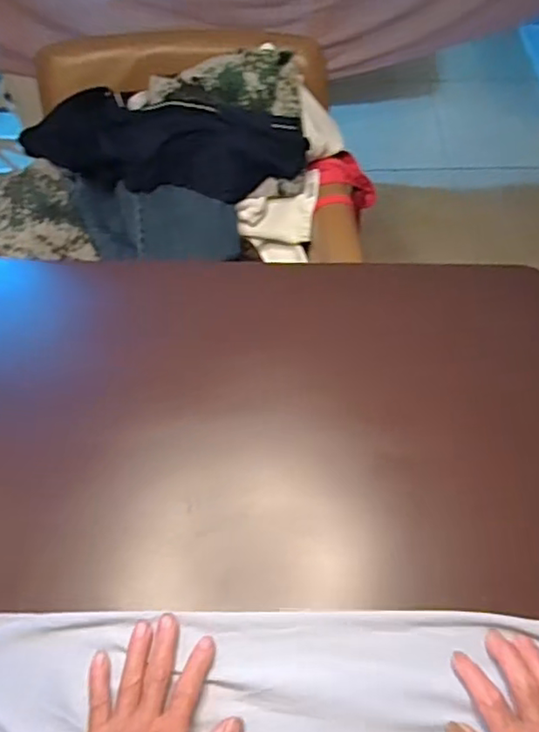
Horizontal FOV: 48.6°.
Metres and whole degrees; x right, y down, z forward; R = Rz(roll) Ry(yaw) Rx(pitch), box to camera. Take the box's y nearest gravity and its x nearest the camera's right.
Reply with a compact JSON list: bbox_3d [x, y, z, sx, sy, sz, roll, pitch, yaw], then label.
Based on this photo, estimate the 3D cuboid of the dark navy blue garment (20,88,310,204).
[{"bbox_3d":[-0.229,-0.439,1.155,0.585,0.103,0.206,17,57,13],"label":"dark navy blue garment"}]

